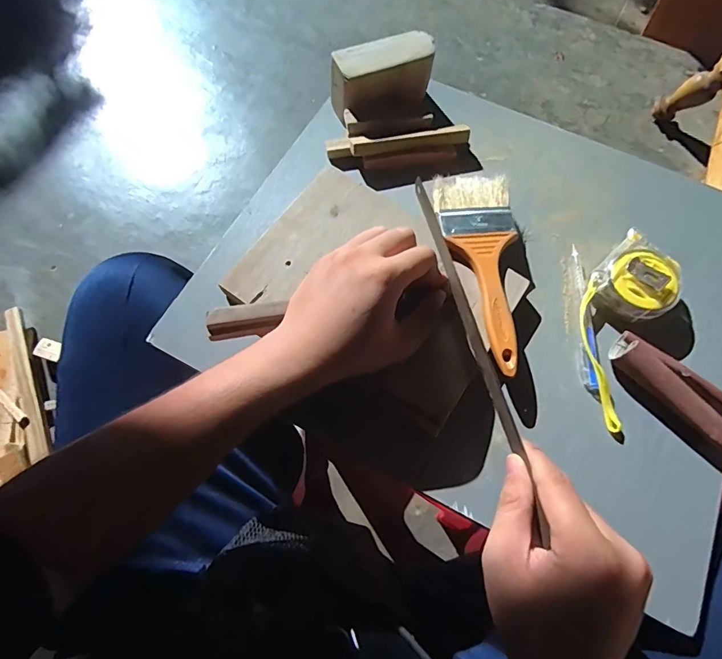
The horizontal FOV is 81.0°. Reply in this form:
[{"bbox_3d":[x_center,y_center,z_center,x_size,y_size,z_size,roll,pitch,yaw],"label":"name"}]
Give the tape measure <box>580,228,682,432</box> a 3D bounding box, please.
[{"bbox_3d":[0.218,-0.007,0.357,0.065,0.029,0.163,30,71,9],"label":"tape measure"}]

